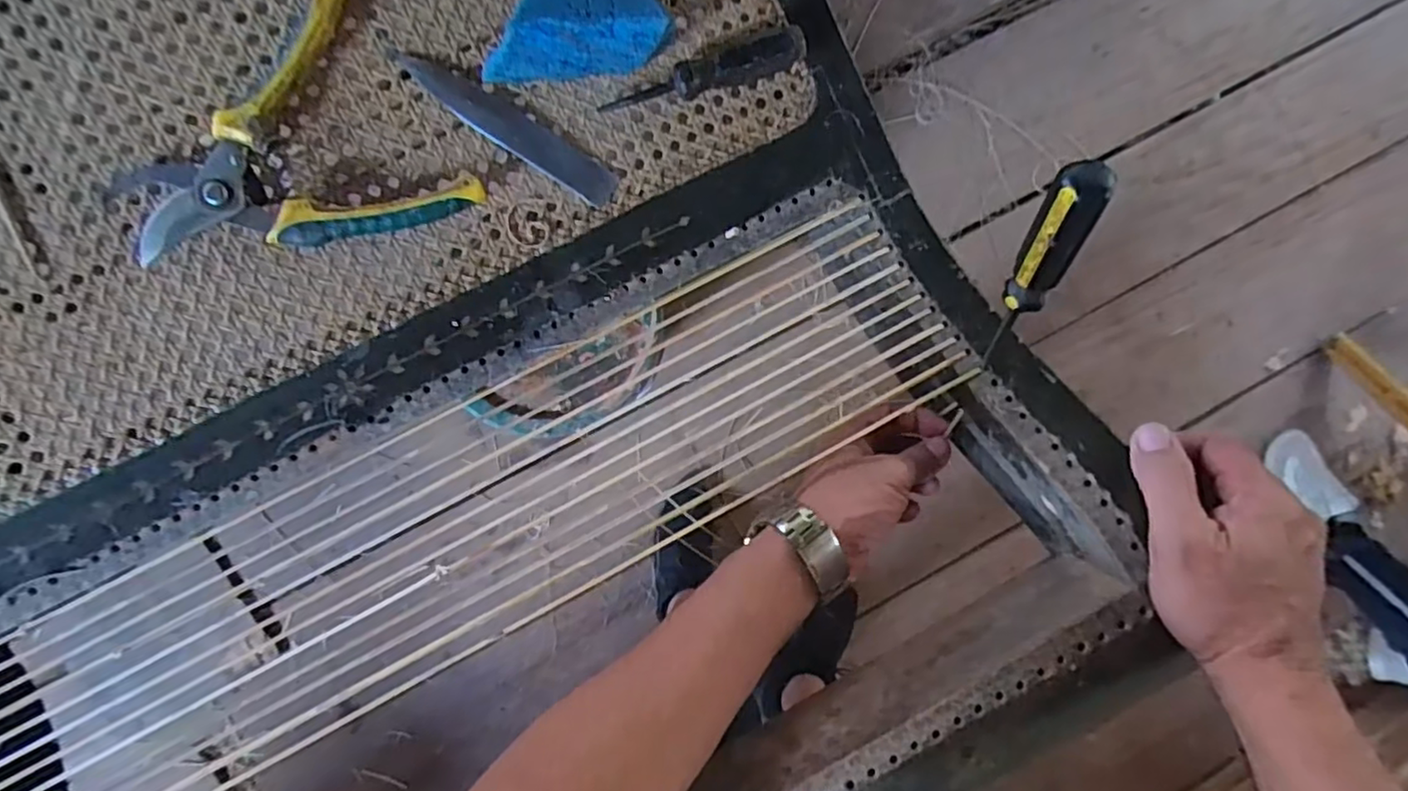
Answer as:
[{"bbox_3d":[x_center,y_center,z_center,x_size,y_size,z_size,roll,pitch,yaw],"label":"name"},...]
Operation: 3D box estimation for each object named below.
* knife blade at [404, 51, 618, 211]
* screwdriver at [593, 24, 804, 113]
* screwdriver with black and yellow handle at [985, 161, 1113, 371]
[{"bbox_3d":[-0.117,-0.164,0.402,0.139,0.004,0.024,32,90,-11],"label":"knife blade"},{"bbox_3d":[0.002,-0.196,0.403,0.126,0.027,0.019,-21,94,-5],"label":"screwdriver"},{"bbox_3d":[0.161,-0.055,0.320,0.020,0.133,0.019,-19,61,-5],"label":"screwdriver with black and yellow handle"}]

